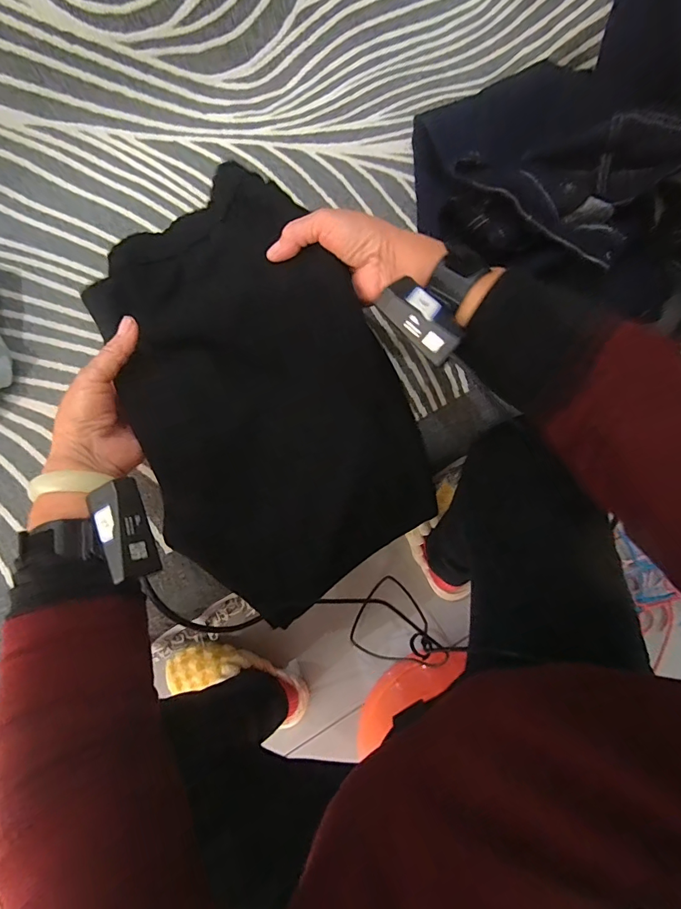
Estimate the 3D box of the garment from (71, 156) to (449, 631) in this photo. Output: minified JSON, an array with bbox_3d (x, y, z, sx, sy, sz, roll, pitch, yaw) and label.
[{"bbox_3d":[-0.084,-0.050,0.422,0.267,0.093,0.403,-33,99,-3],"label":"garment"}]

